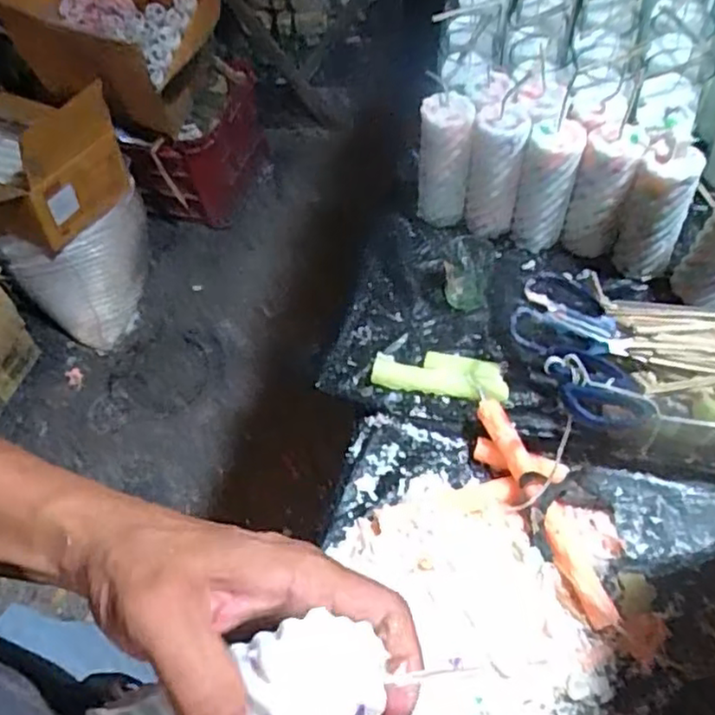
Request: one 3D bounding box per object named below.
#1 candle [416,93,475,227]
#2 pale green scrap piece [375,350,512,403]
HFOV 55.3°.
[{"bbox_3d":[0.093,-0.216,0.734,0.056,0.126,0.057,0,56,6],"label":"candle"},{"bbox_3d":[0.078,0.016,0.639,0.122,0.019,0.044,12,58,14],"label":"pale green scrap piece"}]

